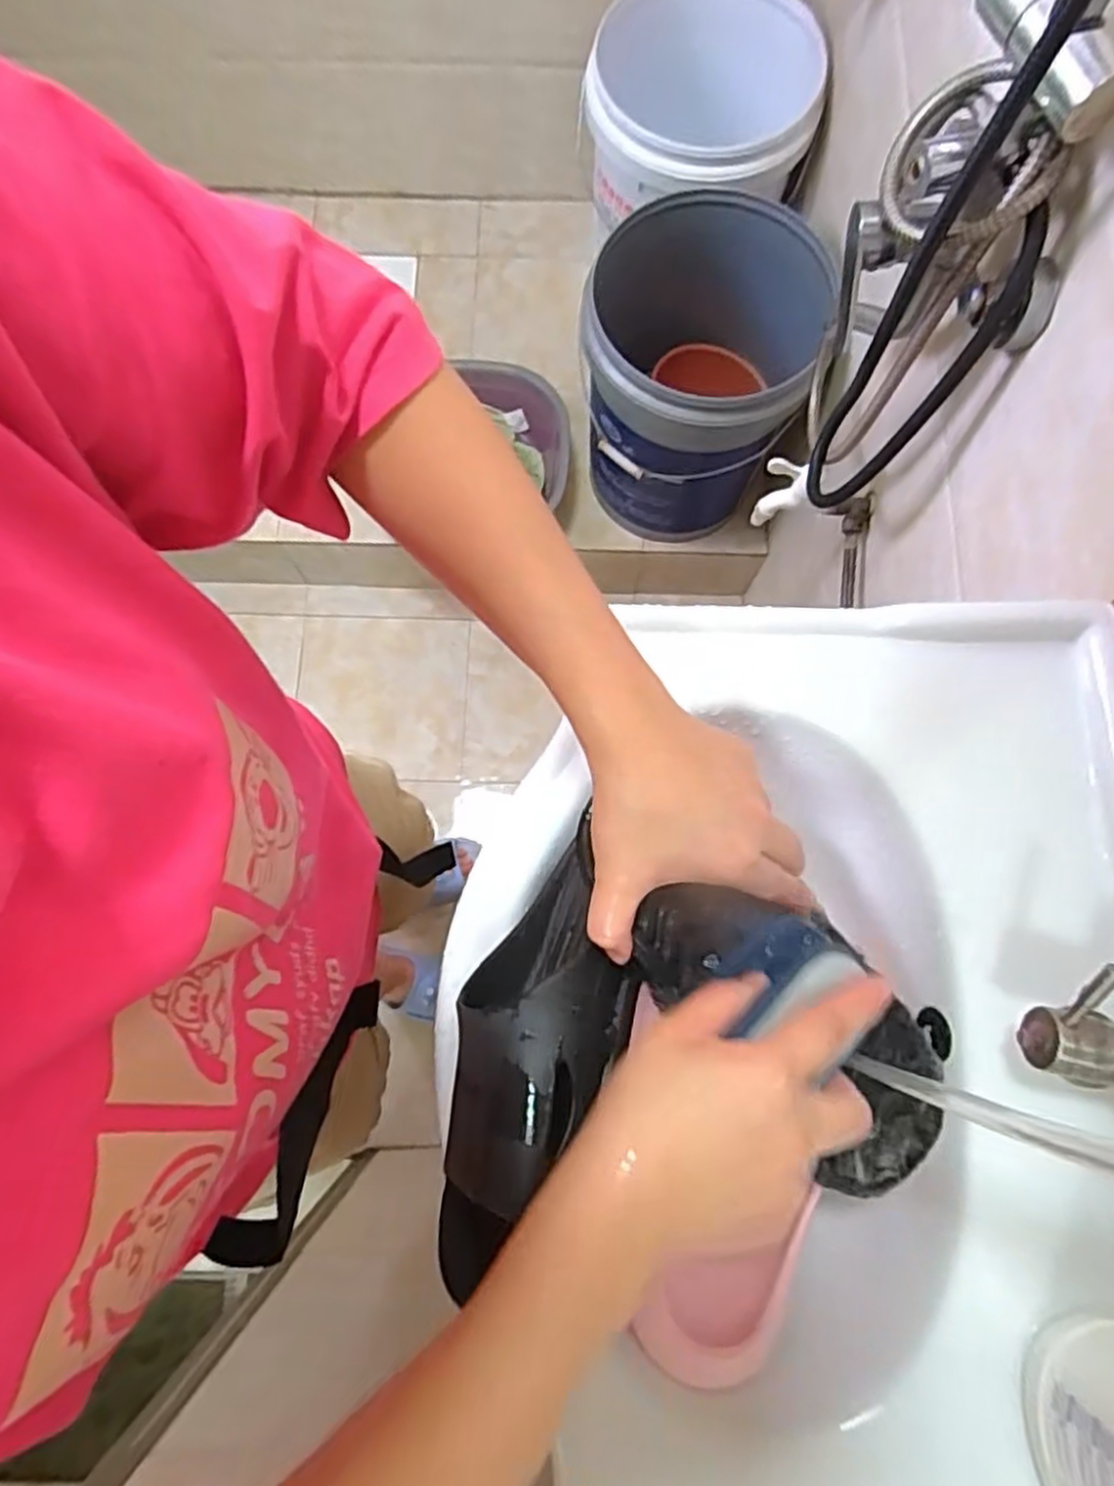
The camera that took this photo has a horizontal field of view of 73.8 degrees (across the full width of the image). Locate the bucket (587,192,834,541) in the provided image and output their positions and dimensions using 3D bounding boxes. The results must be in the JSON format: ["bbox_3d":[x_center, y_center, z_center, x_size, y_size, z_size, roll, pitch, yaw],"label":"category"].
[{"bbox_3d":[0.181,-0.514,1.068,0.296,0.339,0.309,0,77,1],"label":"bucket"}]

